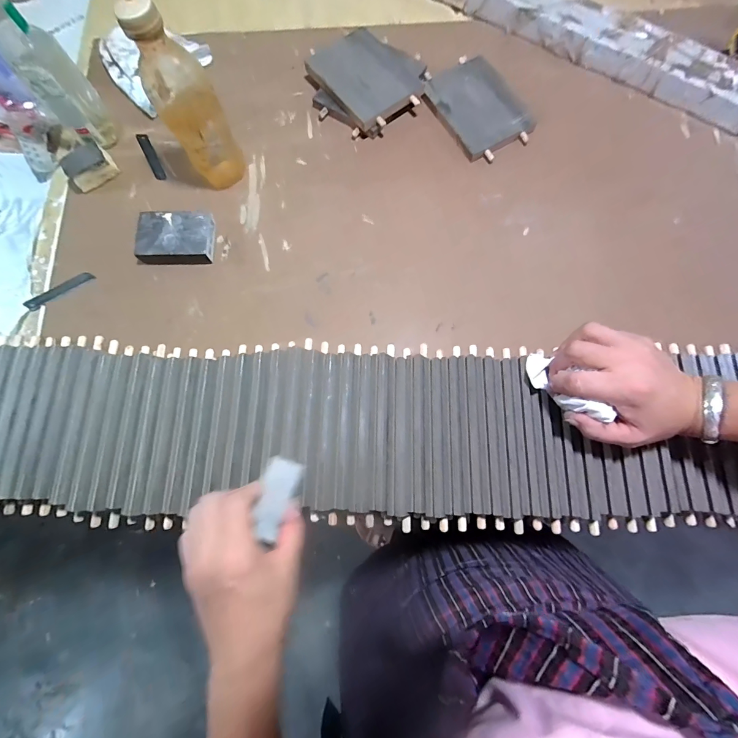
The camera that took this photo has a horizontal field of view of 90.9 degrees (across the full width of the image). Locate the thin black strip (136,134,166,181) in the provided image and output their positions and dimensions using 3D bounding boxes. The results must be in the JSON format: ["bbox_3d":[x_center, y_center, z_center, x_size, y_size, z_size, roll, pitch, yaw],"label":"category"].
[{"bbox_3d":[-0.337,-0.329,0.562,0.016,0.004,0.096,-28,77,-6],"label":"thin black strip"}]

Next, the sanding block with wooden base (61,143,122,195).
[{"bbox_3d":[-0.408,-0.294,0.534,0.033,0.040,0.063,40,80,10],"label":"sanding block with wooden base"}]

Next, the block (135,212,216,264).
[{"bbox_3d":[-0.270,-0.180,0.511,0.098,0.027,0.079,-3,76,0],"label":"block"}]

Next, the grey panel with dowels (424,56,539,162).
[{"bbox_3d":[0.166,-0.403,0.559,0.122,0.016,0.167,-31,78,-7],"label":"grey panel with dowels"}]

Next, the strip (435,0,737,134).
[{"bbox_3d":[0.303,-0.570,0.589,0.662,0.044,0.086,32,79,8],"label":"strip"}]

